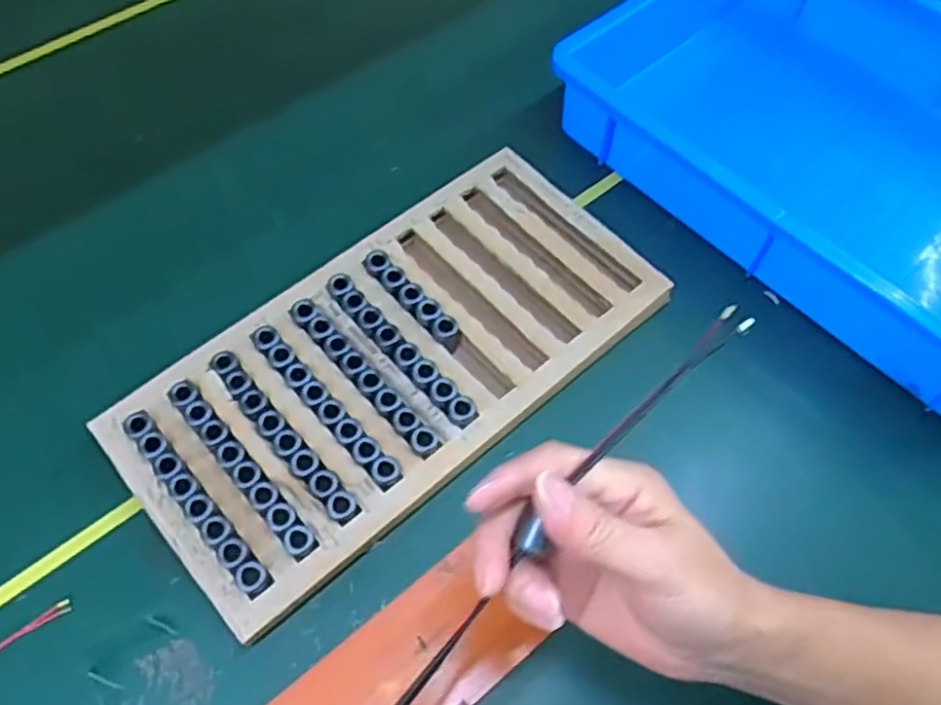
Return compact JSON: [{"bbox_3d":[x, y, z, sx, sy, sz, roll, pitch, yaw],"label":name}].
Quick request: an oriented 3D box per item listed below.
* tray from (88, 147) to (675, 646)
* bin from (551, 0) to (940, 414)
[{"bbox_3d":[-0.047,0.005,0.502,0.354,0.033,0.173,-37,69,-20],"label":"tray"},{"bbox_3d":[0.303,-0.146,0.564,0.267,0.108,0.404,-40,70,-21],"label":"bin"}]

